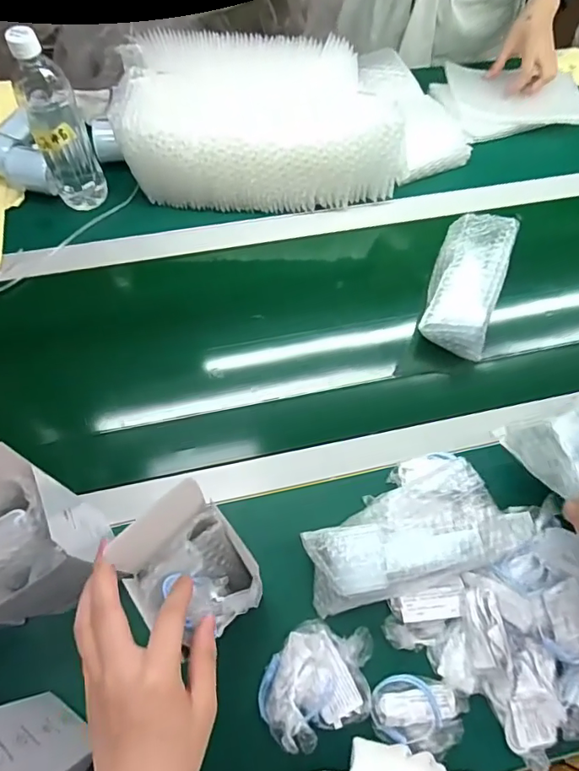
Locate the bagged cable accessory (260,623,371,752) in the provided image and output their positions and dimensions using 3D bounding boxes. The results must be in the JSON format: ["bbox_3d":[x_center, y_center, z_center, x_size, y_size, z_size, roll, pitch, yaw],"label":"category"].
[{"bbox_3d":[0.026,0.275,0.461,0.098,0.036,0.099,1,66,-3],"label":"bagged cable accessory"}]

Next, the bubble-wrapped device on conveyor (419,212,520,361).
[{"bbox_3d":[0.229,-0.139,0.640,0.083,0.045,0.199,18,66,5],"label":"bubble-wrapped device on conveyor"}]

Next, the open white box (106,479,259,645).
[{"bbox_3d":[-0.067,0.132,0.352,0.077,0.099,0.090,-38,73,-18],"label":"open white box"}]

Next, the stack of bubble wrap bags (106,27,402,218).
[{"bbox_3d":[-0.034,-0.376,0.706,0.383,0.121,0.213,2,66,-2],"label":"stack of bubble wrap bags"}]

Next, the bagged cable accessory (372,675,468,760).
[{"bbox_3d":[0.121,0.307,0.463,0.084,0.015,0.058,11,66,2],"label":"bagged cable accessory"}]

